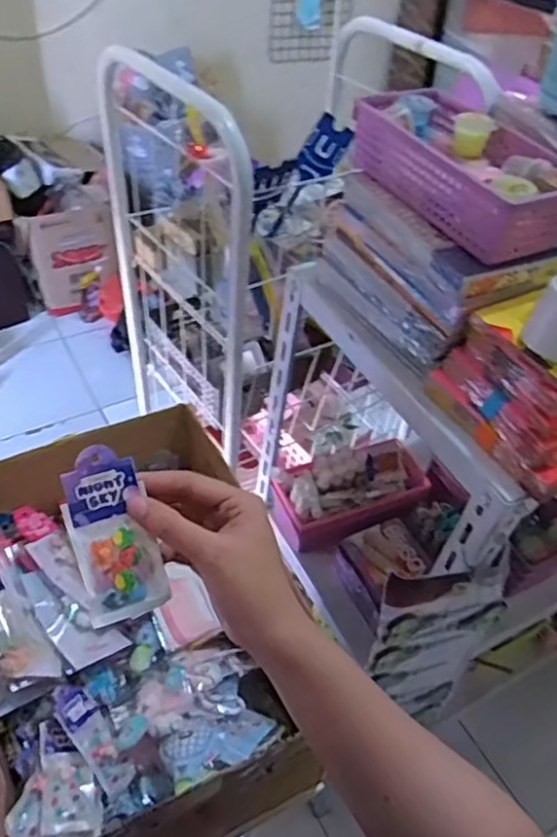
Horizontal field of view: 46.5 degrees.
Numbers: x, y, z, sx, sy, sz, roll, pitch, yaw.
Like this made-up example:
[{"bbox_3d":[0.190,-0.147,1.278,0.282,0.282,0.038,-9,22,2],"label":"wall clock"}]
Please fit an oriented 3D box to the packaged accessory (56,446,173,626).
[{"bbox_3d":[-0.099,0.068,0.386,0.047,0.008,0.101,-16,92,-21],"label":"packaged accessory"}]

